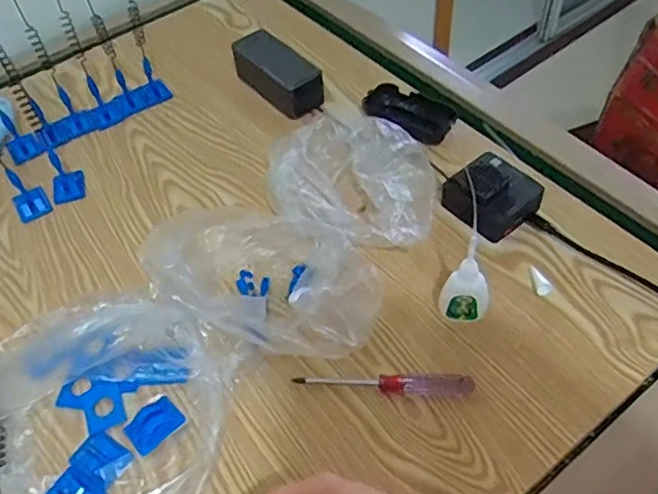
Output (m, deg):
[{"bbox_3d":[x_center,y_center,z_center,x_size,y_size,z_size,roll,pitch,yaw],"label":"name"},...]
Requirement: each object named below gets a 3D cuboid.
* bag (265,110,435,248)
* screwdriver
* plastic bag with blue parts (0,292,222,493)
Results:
[{"bbox_3d":[0.023,-0.077,0.642,0.180,0.058,0.179,9,54,13],"label":"bag"},{"bbox_3d":[0.046,0.116,0.514,0.150,0.014,0.020,-2,52,4],"label":"screwdriver"},{"bbox_3d":[-0.217,0.143,0.489,0.246,0.058,0.261,31,61,26],"label":"plastic bag with blue parts"}]

